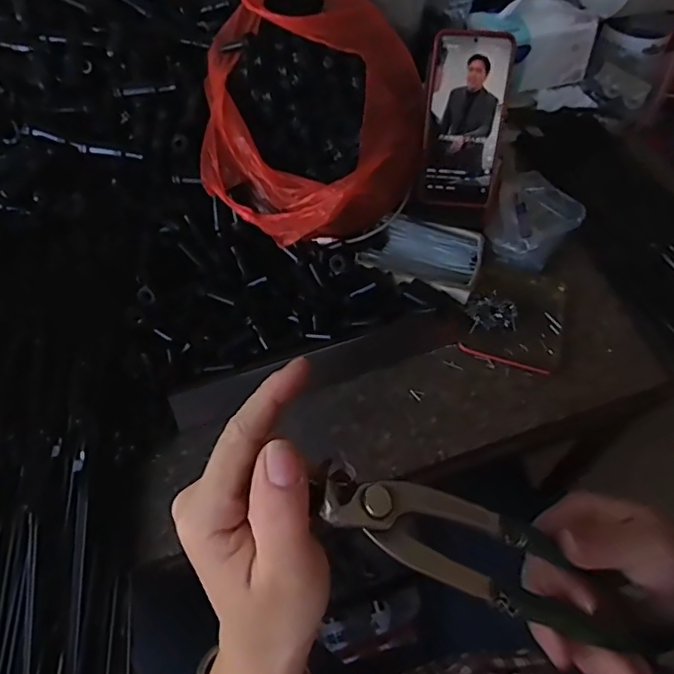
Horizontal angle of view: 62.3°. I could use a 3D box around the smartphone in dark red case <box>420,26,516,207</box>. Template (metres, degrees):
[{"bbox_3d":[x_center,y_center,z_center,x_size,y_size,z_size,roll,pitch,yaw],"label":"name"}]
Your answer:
[{"bbox_3d":[0.130,-0.217,0.567,0.079,0.163,0.007,4,24,4],"label":"smartphone in dark red case"}]

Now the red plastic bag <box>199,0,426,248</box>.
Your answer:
[{"bbox_3d":[-0.024,-0.239,0.585,0.218,0.143,0.283,1,56,1],"label":"red plastic bag"}]

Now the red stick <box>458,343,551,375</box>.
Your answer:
[{"bbox_3d":[0.165,0.023,0.553,0.092,0.006,0.008,16,58,11],"label":"red stick"}]

